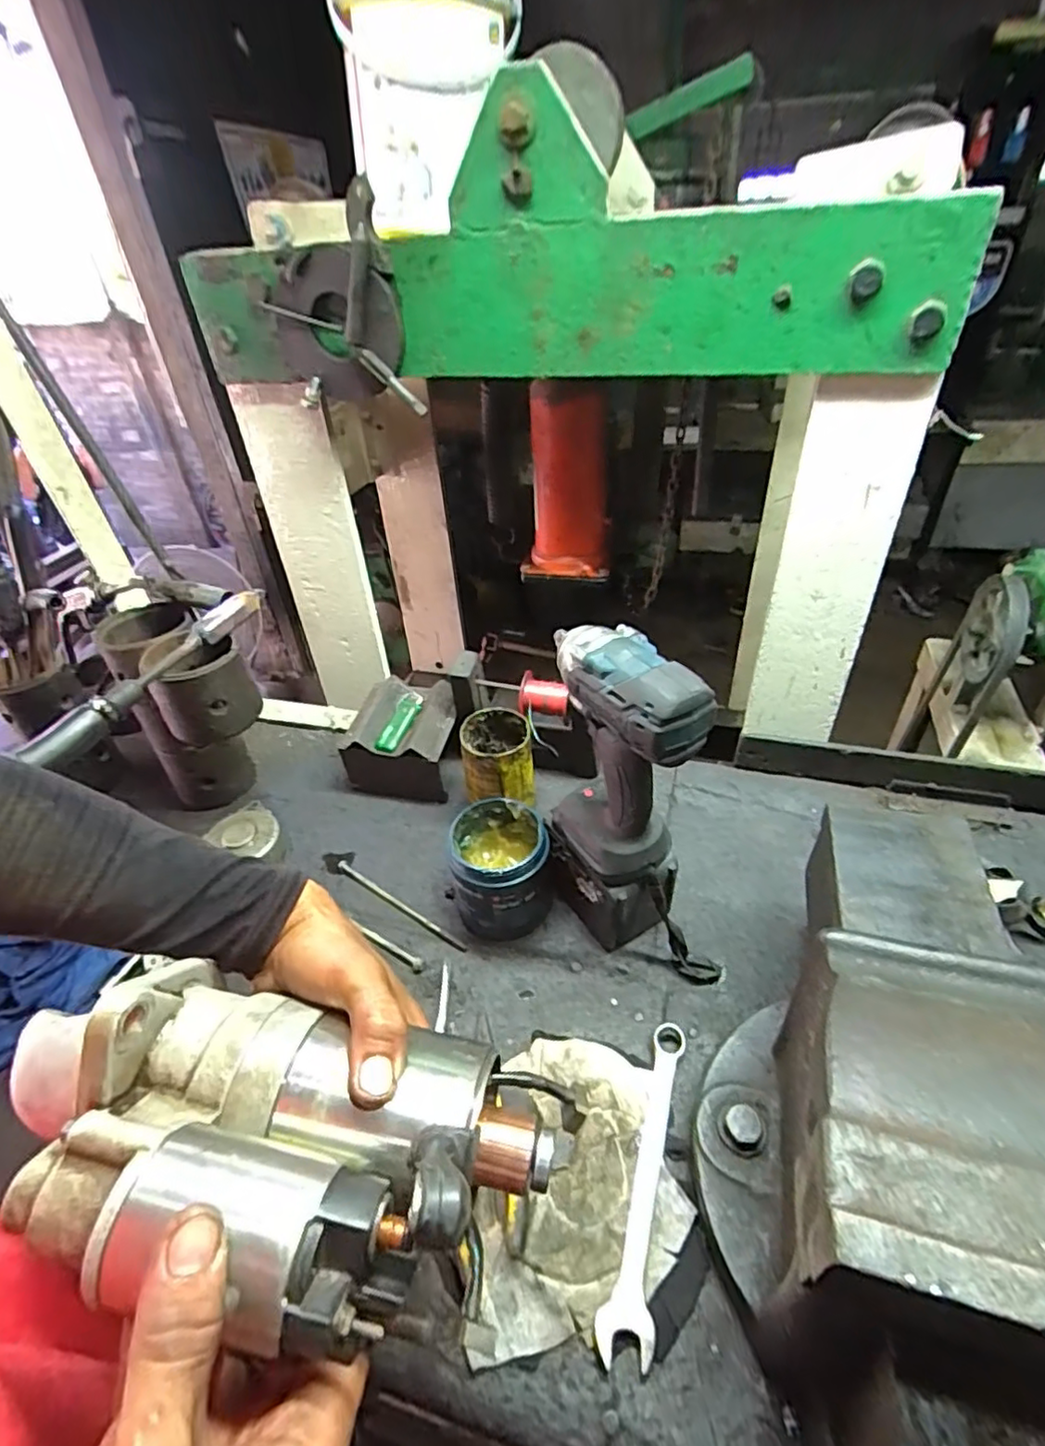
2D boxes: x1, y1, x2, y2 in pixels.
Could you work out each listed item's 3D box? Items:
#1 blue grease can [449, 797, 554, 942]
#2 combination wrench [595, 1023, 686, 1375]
[{"bbox_3d":[-0.019,0.141,0.592,0.086,0.109,0.092,-3,39,2],"label":"blue grease can"},{"bbox_3d":[0.087,0.312,0.438,0.032,0.011,0.201,8,41,15],"label":"combination wrench"}]

